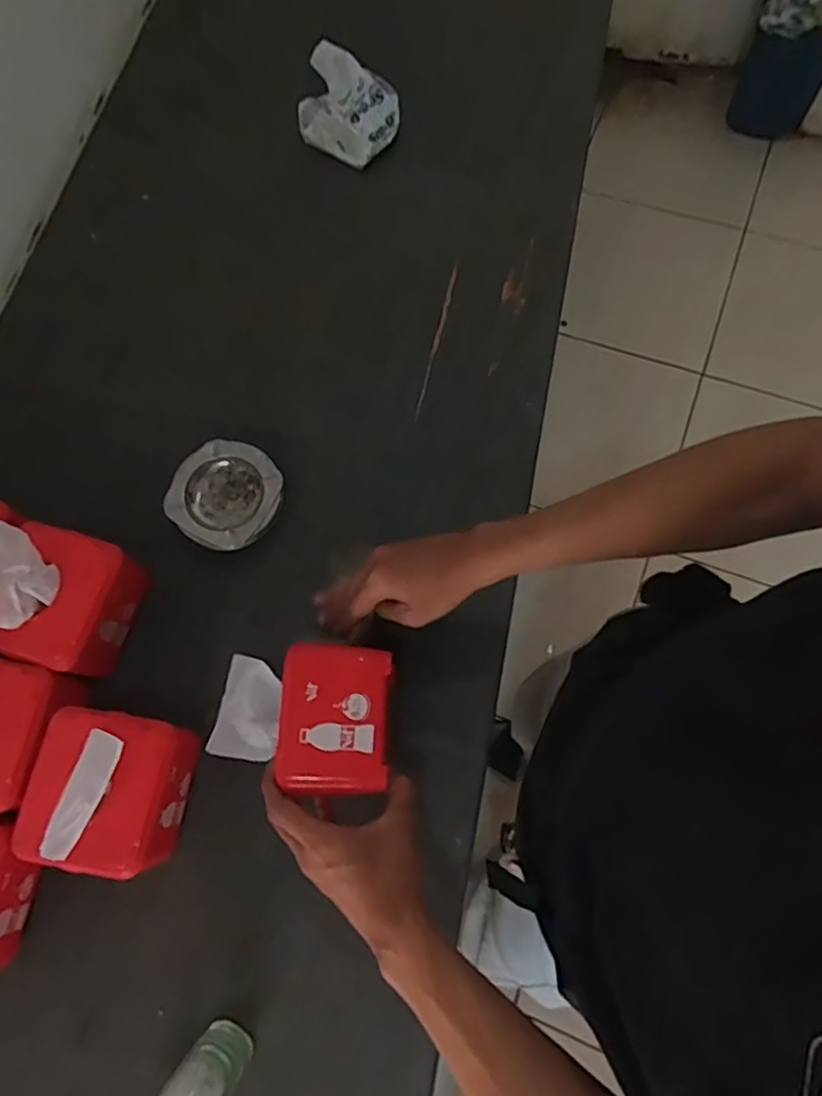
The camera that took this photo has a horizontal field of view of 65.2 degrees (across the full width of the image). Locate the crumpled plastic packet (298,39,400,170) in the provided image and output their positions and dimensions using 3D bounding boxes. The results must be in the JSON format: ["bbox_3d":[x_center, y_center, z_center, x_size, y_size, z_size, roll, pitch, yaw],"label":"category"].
[{"bbox_3d":[-0.085,-0.592,0.861,0.126,0.113,0.081,28,74,12],"label":"crumpled plastic packet"}]

